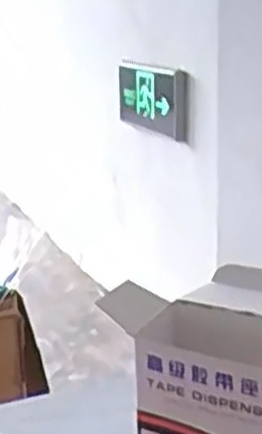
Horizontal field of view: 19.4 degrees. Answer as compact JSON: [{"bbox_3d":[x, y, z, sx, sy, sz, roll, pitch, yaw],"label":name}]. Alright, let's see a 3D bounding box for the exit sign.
[{"bbox_3d":[0.039,-0.284,1.830,0.039,0.146,0.451,-7,16,-14],"label":"exit sign"}]

